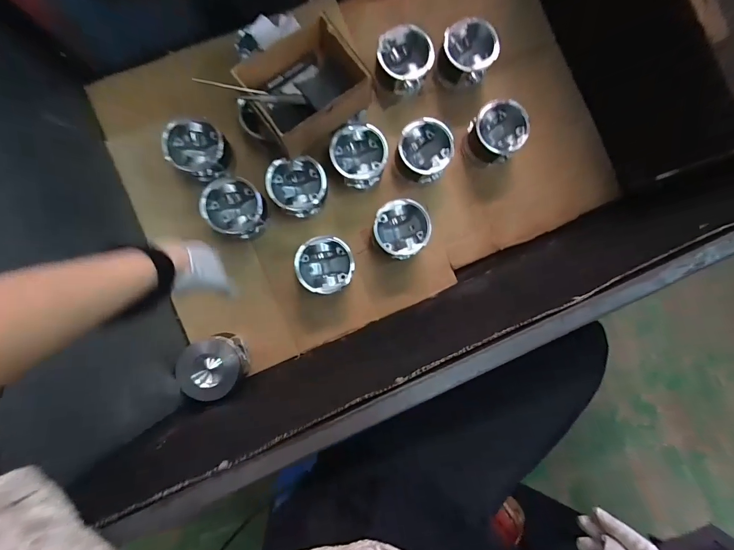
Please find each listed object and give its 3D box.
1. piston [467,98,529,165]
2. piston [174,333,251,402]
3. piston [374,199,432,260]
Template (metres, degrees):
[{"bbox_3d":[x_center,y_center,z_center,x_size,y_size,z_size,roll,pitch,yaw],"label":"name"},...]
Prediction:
[{"bbox_3d":[0.275,-0.303,0.748,0.111,0.083,0.125,42,85,0],"label":"piston"},{"bbox_3d":[-0.301,0.178,0.701,0.104,0.122,0.110,-19,88,-4],"label":"piston"},{"bbox_3d":[0.067,-0.092,0.732,0.111,0.090,0.116,0,87,-3],"label":"piston"}]

